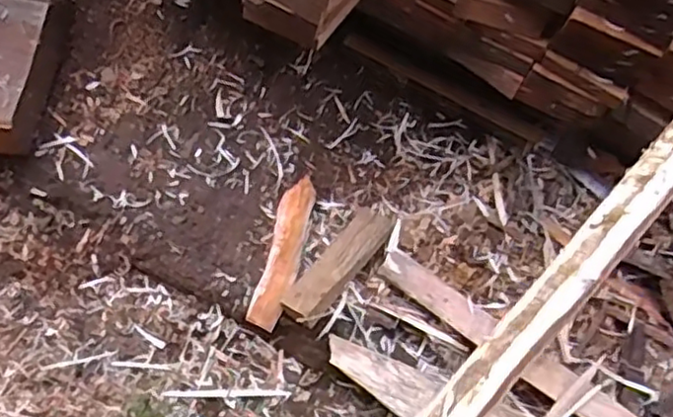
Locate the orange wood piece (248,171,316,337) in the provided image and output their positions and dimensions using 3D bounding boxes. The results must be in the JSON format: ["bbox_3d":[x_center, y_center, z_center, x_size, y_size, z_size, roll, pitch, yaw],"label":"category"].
[{"bbox_3d":[-0.083,0.068,1.091,0.054,0.021,0.264,12,63,5],"label":"orange wood piece"}]

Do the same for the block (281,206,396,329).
[{"bbox_3d":[0.006,0.084,1.071,0.068,0.045,0.242,34,67,15],"label":"block"}]

